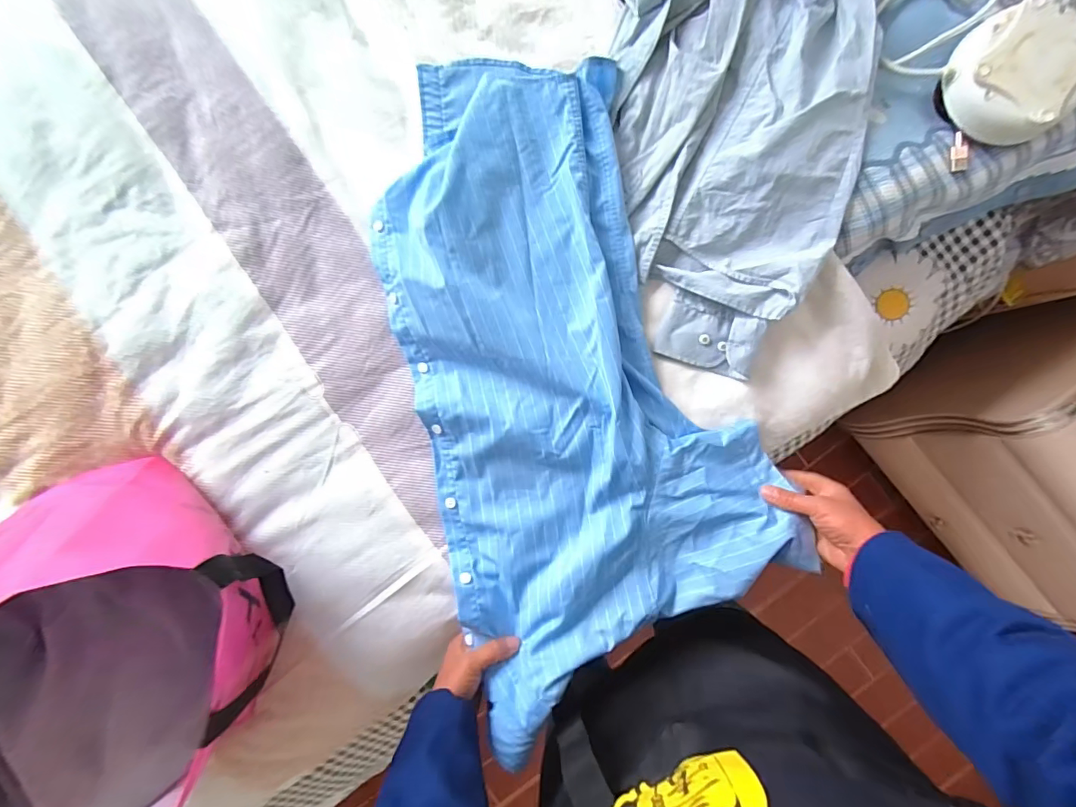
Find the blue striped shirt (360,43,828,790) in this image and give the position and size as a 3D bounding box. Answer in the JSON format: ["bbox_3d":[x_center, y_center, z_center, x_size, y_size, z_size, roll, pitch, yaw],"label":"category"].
[{"bbox_3d":[0.032,-0.052,0.487,0.340,0.052,0.657,-15,88,-1],"label":"blue striped shirt"}]

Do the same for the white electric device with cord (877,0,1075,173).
[{"bbox_3d":[0.431,-0.349,0.442,0.144,0.041,0.197,-22,88,-1],"label":"white electric device with cord"}]

